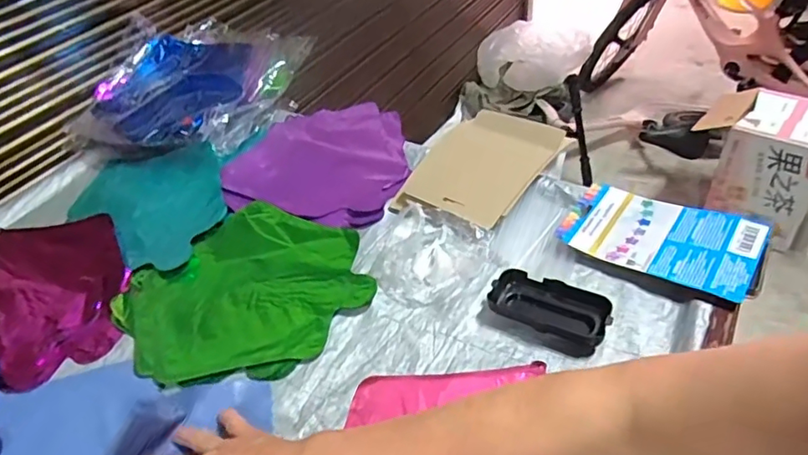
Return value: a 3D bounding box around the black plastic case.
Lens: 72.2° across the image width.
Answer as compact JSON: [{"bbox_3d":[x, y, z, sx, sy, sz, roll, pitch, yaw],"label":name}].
[{"bbox_3d":[0.137,0.080,0.529,0.110,0.033,0.055,17,47,26],"label":"black plastic case"}]

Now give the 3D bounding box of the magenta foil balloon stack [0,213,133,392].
[{"bbox_3d":[-0.435,0.072,0.632,0.264,0.017,0.225,3,42,11],"label":"magenta foil balloon stack"}]

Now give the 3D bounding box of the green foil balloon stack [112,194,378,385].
[{"bbox_3d":[-0.172,0.064,0.590,0.230,0.020,0.231,30,53,34],"label":"green foil balloon stack"}]

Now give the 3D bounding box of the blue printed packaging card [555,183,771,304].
[{"bbox_3d":[0.264,0.006,0.572,0.179,0.020,0.106,24,50,31],"label":"blue printed packaging card"}]

